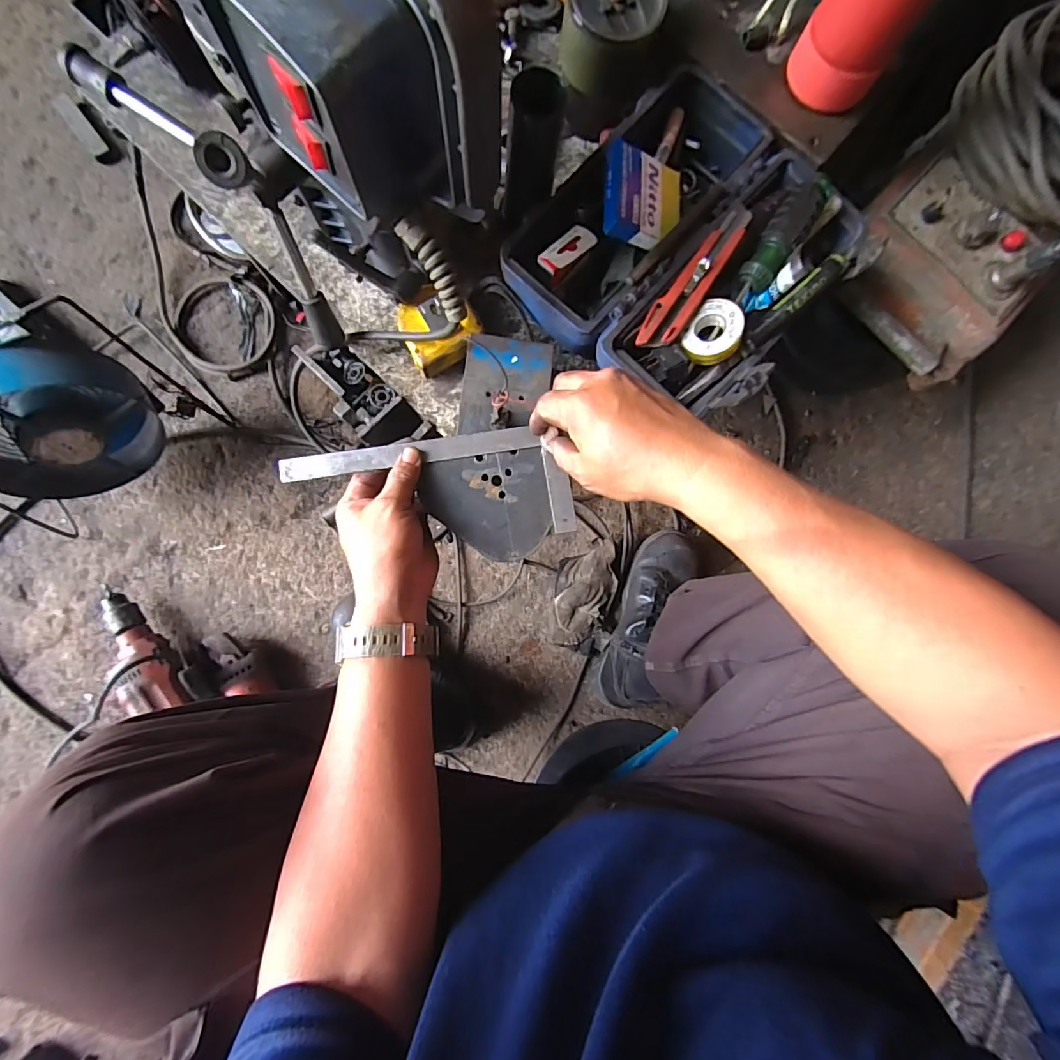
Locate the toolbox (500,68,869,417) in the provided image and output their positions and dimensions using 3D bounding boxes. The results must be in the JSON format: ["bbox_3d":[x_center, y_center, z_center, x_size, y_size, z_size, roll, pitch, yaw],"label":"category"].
[{"bbox_3d":[0.147,-0.258,0.441,0.250,0.077,0.276,43,83,1],"label":"toolbox"}]

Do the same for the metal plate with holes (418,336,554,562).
[{"bbox_3d":[-0.036,-0.075,0.419,0.109,0.008,0.197,1,82,-3],"label":"metal plate with holes"}]

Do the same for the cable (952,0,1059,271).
[{"bbox_3d":[0.578,-0.419,0.490,0.203,0.090,0.253,-15,86,-6],"label":"cable"}]

